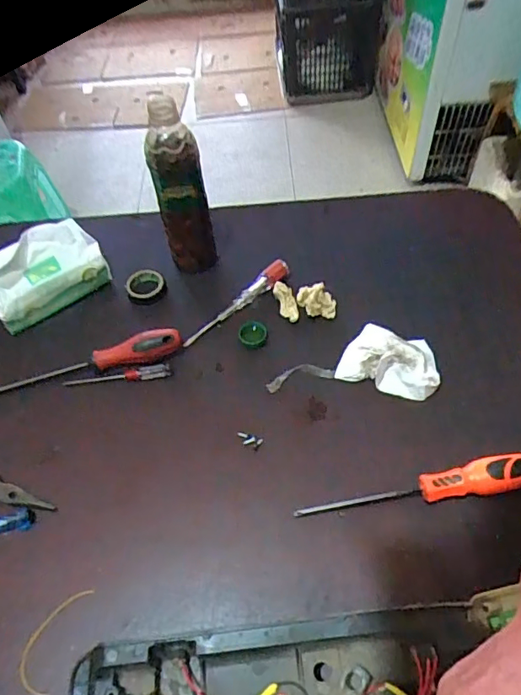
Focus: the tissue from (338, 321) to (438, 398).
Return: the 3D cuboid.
[{"bbox_3d":[0.144,0.013,0.572,0.103,0.022,0.069,16,57,15],"label":"tissue"}]

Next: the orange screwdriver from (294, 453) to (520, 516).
[{"bbox_3d":[0.146,0.135,0.482,0.219,0.031,0.031,-10,54,-3],"label":"orange screwdriver"}]

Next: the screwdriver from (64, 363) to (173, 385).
[{"bbox_3d":[-0.163,0.034,0.589,0.121,0.009,0.015,-9,54,-2],"label":"screwdriver"}]

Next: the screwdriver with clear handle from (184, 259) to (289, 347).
[{"bbox_3d":[-0.028,-0.057,0.640,0.158,0.031,0.021,-39,61,-22],"label":"screwdriver with clear handle"}]

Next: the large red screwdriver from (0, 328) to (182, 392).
[{"bbox_3d":[-0.215,0.020,0.591,0.251,0.029,0.031,-13,54,-5],"label":"large red screwdriver"}]

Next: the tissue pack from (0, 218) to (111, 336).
[{"bbox_3d":[-0.274,-0.099,0.649,0.147,0.070,0.088,-29,57,-16],"label":"tissue pack"}]

